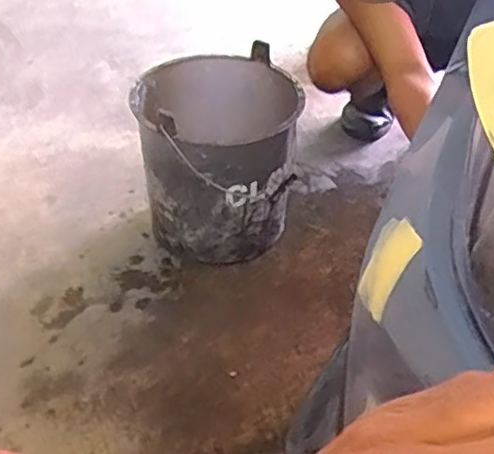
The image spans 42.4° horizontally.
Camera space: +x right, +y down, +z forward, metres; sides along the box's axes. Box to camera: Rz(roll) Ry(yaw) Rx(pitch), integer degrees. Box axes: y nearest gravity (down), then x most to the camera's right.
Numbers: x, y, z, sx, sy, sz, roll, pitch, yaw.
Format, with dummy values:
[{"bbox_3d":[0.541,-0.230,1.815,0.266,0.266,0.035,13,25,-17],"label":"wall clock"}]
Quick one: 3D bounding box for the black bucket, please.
[{"bbox_3d":[-0.051,-0.116,1.184,0.278,0.300,0.263,-3,41,-5],"label":"black bucket"}]

